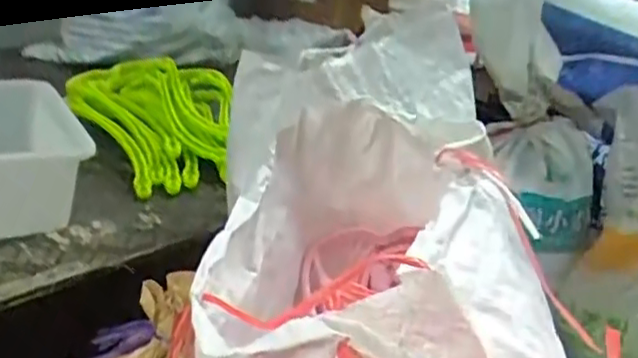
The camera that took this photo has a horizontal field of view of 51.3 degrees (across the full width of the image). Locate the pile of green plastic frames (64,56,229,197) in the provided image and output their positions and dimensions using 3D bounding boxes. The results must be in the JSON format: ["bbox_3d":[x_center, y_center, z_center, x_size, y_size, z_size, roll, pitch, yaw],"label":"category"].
[{"bbox_3d":[-0.263,-0.097,1.057,0.258,0.097,0.337,1,25,-15],"label":"pile of green plastic frames"}]

